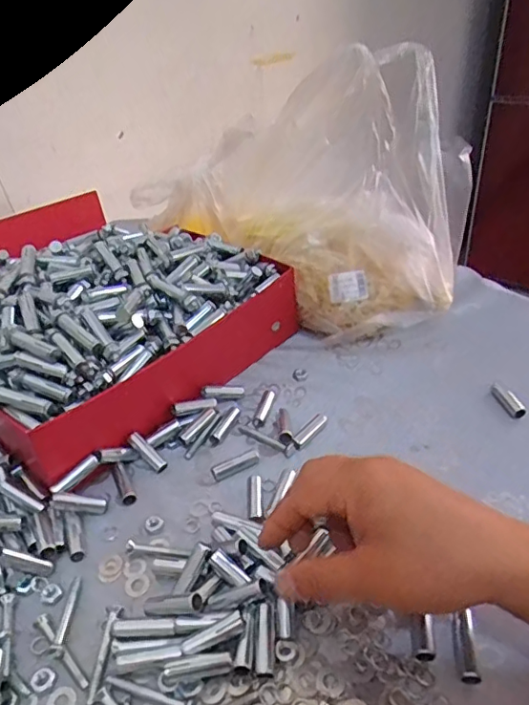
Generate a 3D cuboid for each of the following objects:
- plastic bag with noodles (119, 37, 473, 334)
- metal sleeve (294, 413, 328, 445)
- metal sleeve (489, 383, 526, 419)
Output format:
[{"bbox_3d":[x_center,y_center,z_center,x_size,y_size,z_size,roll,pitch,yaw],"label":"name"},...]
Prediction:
[{"bbox_3d":[0.033,-0.176,0.598,0.365,0.240,0.163,28,47,35],"label":"plastic bag with noodles"},{"bbox_3d":[0.040,0.067,0.468,0.012,0.010,0.041,24,45,31],"label":"metal sleeve"},{"bbox_3d":[0.215,0.041,0.484,0.013,0.009,0.046,-10,37,-8],"label":"metal sleeve"}]

